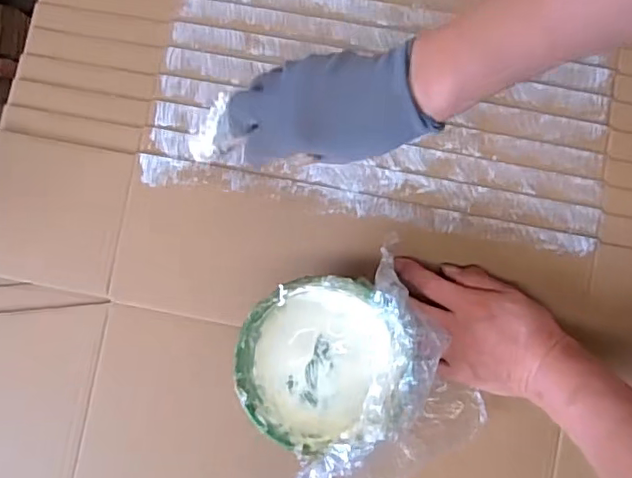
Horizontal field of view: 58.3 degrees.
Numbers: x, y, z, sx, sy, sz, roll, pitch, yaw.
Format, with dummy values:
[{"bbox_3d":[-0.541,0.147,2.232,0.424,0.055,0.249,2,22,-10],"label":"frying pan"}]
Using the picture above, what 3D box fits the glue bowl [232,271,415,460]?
[{"bbox_3d":[0.006,0.097,0.447,0.128,0.071,0.118,0,77,0],"label":"glue bowl"}]

